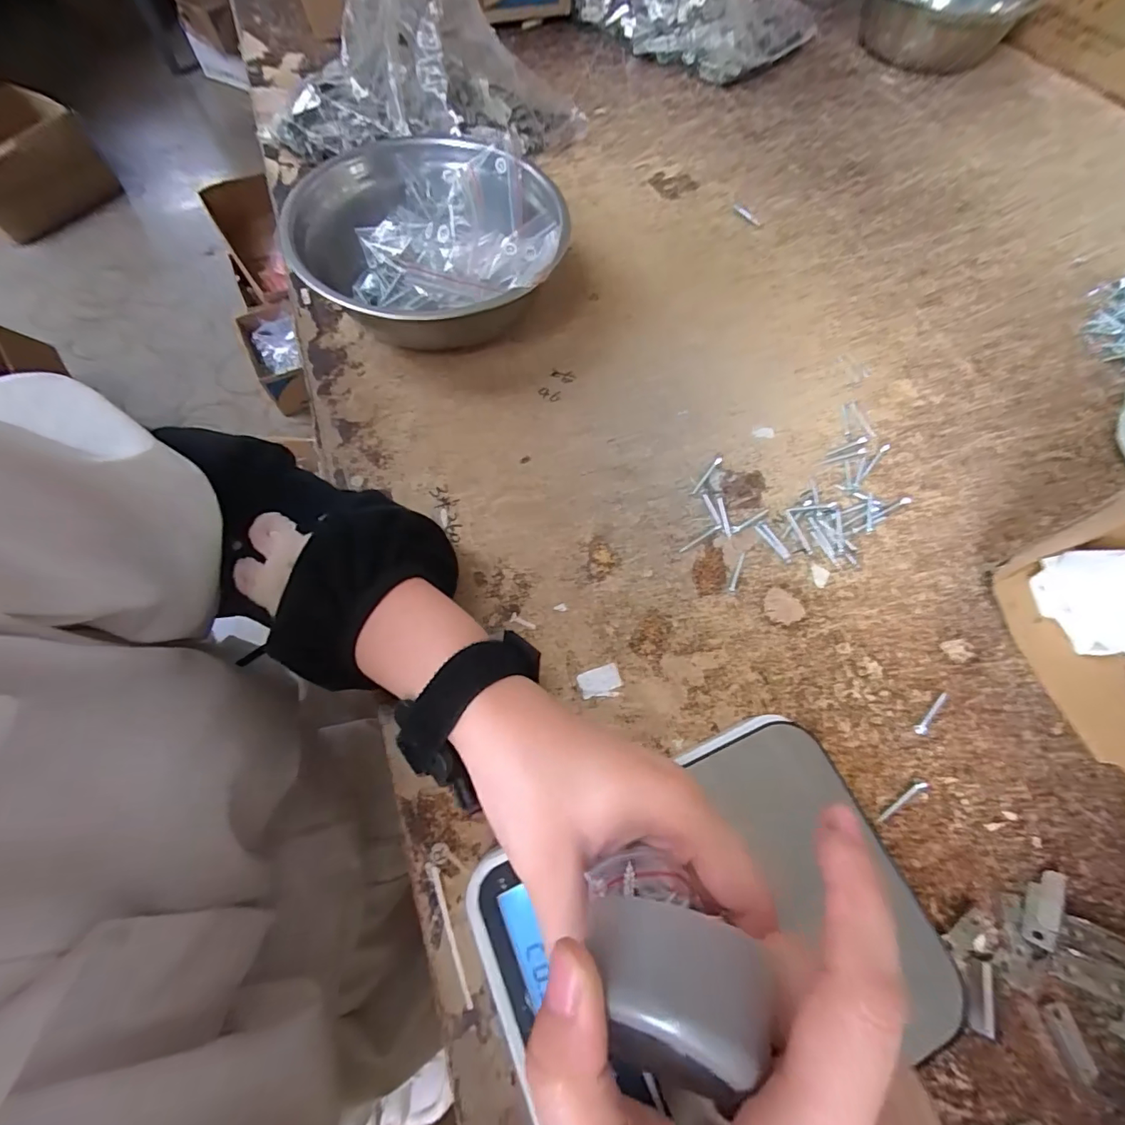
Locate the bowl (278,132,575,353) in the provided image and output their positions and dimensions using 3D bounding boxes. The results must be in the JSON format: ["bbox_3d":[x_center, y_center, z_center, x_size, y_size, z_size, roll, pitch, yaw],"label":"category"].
[{"bbox_3d":[-0.100,-0.245,0.390,0.196,0.072,0.207,1,66,-1],"label":"bowl"}]

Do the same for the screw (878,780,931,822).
[{"bbox_3d":[0.189,0.131,0.275,0.036,0.004,0.007,-25,69,-14],"label":"screw"}]

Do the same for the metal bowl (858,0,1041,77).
[{"bbox_3d":[0.453,-0.682,0.606,0.202,0.075,0.197,27,68,10],"label":"metal bowl"}]

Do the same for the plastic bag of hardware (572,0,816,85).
[{"bbox_3d":[0.146,-0.662,0.588,0.260,0.069,0.131,34,70,13],"label":"plastic bag of hardware"}]

